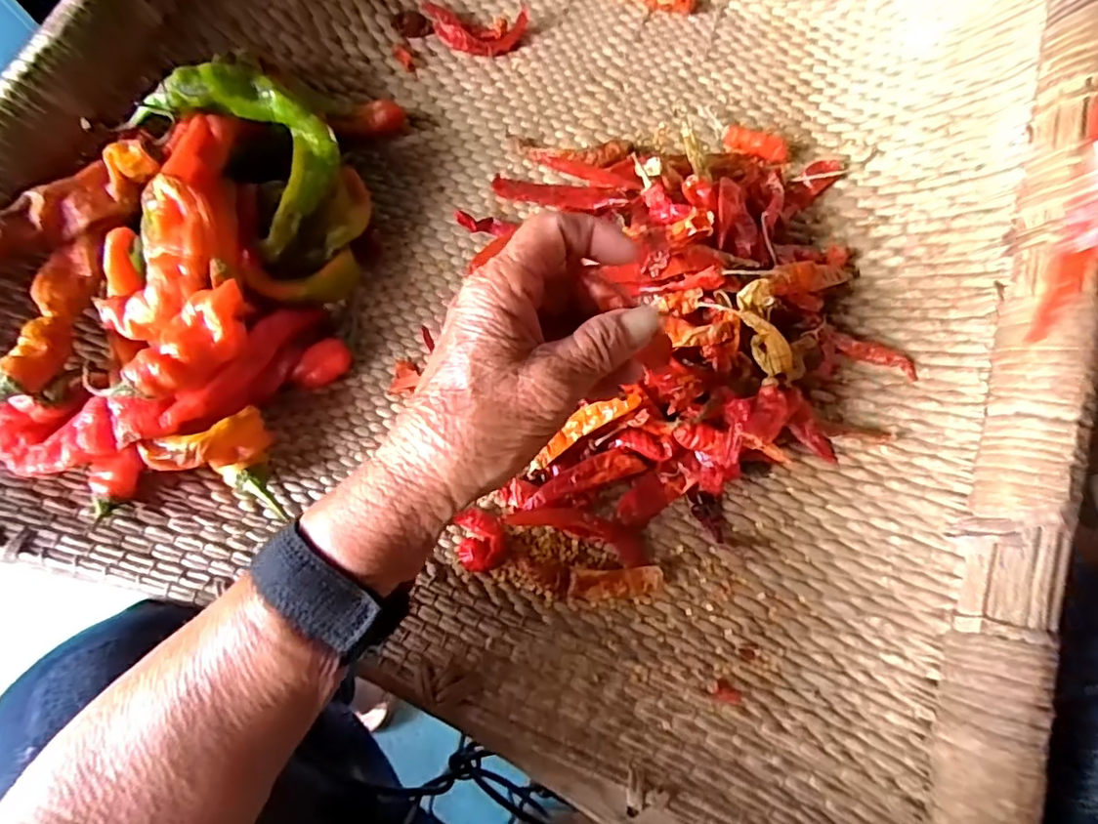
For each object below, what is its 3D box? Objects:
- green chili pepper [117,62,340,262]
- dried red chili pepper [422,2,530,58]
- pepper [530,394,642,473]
[{"bbox_3d":[-0.176,-0.159,0.339,0.114,0.044,0.084,40,78,13],"label":"green chili pepper"},{"bbox_3d":[-0.053,-0.304,0.451,0.080,0.018,0.052,-12,73,-2],"label":"dried red chili pepper"},{"bbox_3d":[0.020,0.007,0.329,0.069,0.006,0.016,-34,73,13],"label":"pepper"}]

